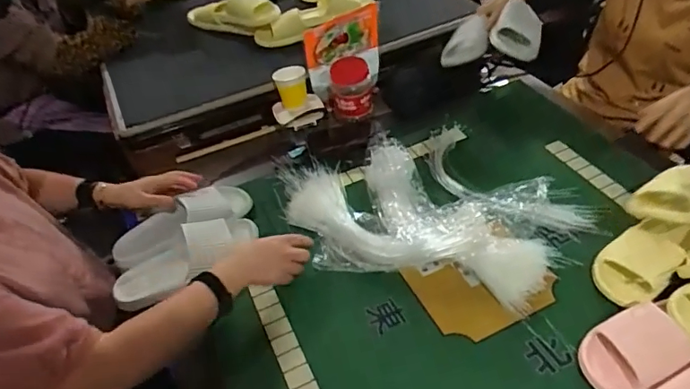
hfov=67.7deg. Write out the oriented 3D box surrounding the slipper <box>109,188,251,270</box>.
[{"bbox_3d":[-0.304,0.052,0.964,0.262,0.062,0.100,-29,48,-21],"label":"slipper"}]

